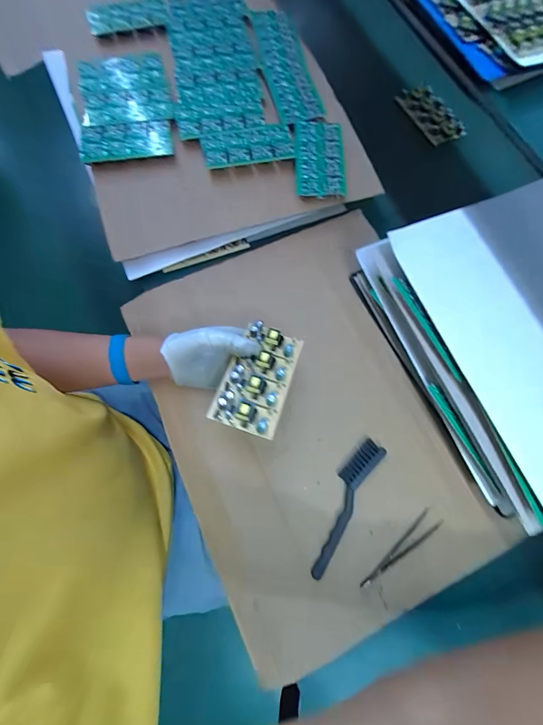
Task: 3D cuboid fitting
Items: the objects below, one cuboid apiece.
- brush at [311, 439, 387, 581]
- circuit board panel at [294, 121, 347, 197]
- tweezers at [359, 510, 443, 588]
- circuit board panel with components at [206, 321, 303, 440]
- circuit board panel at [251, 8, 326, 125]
[{"bbox_3d":[0.085,0.171,0.402,0.036,0.016,0.167,32,74,8],"label":"brush"},{"bbox_3d":[0.073,-0.310,0.501,0.074,0.009,0.140,-1,73,-1],"label":"circuit board panel"},{"bbox_3d":[0.152,0.221,0.391,0.120,0.004,0.022,-36,77,-13],"label":"tweezers"},{"bbox_3d":[-0.013,0.014,0.383,0.073,0.019,0.135,23,60,-3],"label":"circuit board panel with components"},{"bbox_3d":[0.022,-0.501,0.555,0.078,0.013,0.283,-11,73,-6],"label":"circuit board panel"}]

